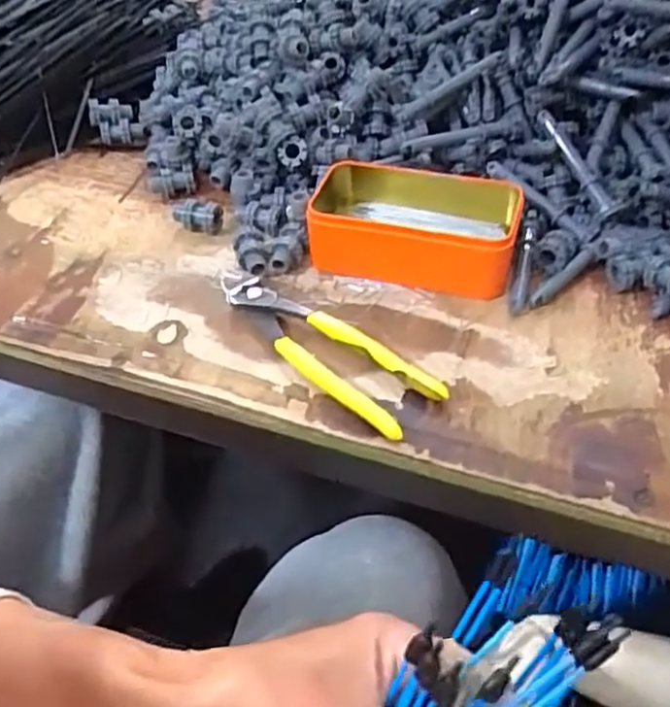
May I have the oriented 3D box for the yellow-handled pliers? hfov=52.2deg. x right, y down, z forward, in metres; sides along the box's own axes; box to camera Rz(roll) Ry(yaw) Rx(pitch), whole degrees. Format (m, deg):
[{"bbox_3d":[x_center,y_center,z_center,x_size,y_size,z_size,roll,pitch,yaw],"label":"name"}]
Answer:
[{"bbox_3d":[-0.011,-0.010,0.450,0.049,0.012,0.181,-35,54,-27],"label":"yellow-handled pliers"}]

